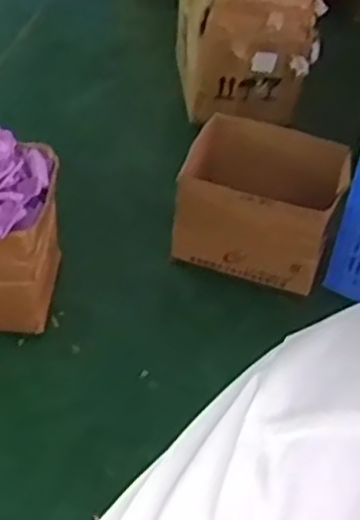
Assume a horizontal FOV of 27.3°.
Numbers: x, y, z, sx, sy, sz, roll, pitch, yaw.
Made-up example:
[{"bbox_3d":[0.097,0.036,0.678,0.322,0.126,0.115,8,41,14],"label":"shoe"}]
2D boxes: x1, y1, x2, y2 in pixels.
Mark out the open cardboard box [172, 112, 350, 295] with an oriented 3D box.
[{"bbox_3d":[0.165,-0.110,1.595,0.329,0.286,0.233,15,43,9],"label":"open cardboard box"}]

